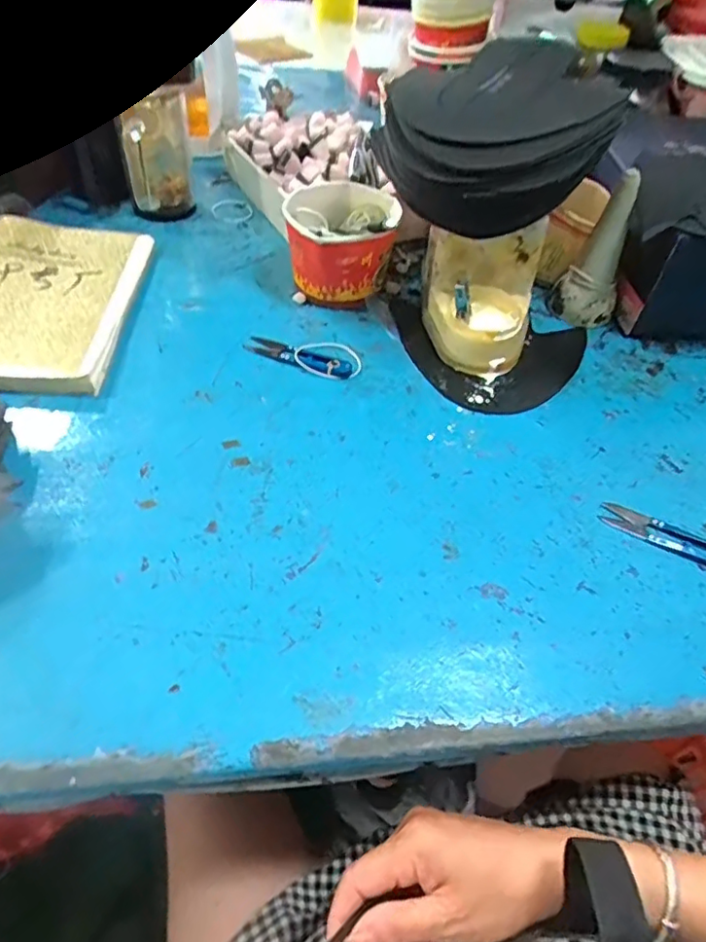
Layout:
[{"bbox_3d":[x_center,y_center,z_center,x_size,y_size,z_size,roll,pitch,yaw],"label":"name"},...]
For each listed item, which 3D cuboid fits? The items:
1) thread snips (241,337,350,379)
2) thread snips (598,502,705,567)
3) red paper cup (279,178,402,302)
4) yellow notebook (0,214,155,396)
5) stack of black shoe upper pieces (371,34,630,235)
[{"bbox_3d":[-0.052,-0.108,0.552,0.106,0.006,0.024,21,51,12],"label":"thread snips"},{"bbox_3d":[0.254,0.054,0.448,0.122,0.005,0.025,24,52,14],"label":"thread snips"},{"bbox_3d":[-0.011,-0.238,0.613,0.112,0.082,0.128,10,50,3],"label":"red paper cup"},{"bbox_3d":[-0.303,-0.165,0.560,0.174,0.030,0.252,0,50,-6],"label":"yellow notebook"},{"bbox_3d":[0.117,-0.293,0.507,0.166,0.104,0.134,-16,53,-18],"label":"stack of black shoe upper pieces"}]

